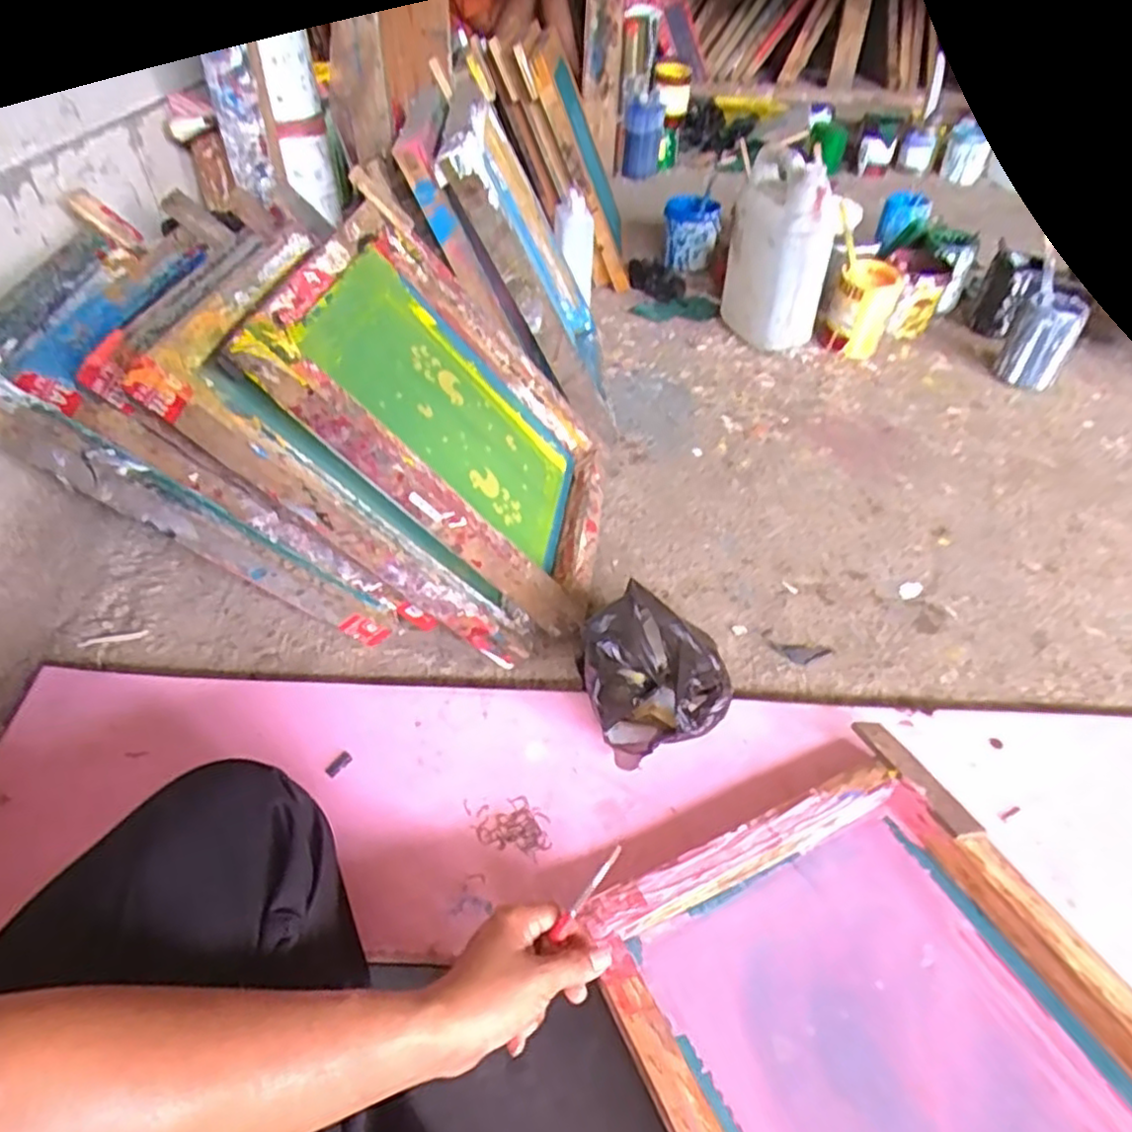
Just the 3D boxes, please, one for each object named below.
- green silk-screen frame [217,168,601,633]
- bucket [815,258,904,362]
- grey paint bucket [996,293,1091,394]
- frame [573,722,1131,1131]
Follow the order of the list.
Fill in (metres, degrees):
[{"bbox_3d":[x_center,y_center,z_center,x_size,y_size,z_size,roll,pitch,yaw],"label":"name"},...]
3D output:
[{"bbox_3d":[-0.127,-0.183,0.864,0.070,0.464,0.363,-26,35,31],"label":"green silk-screen frame"},{"bbox_3d":[0.520,-0.453,1.263,0.125,0.142,0.104,18,48,20],"label":"bucket"},{"bbox_3d":[0.840,-0.394,1.263,0.101,0.137,0.103,26,51,26],"label":"grey paint bucket"},{"bbox_3d":[0.259,0.380,0.496,0.346,0.048,0.447,-20,47,-17],"label":"frame"}]

